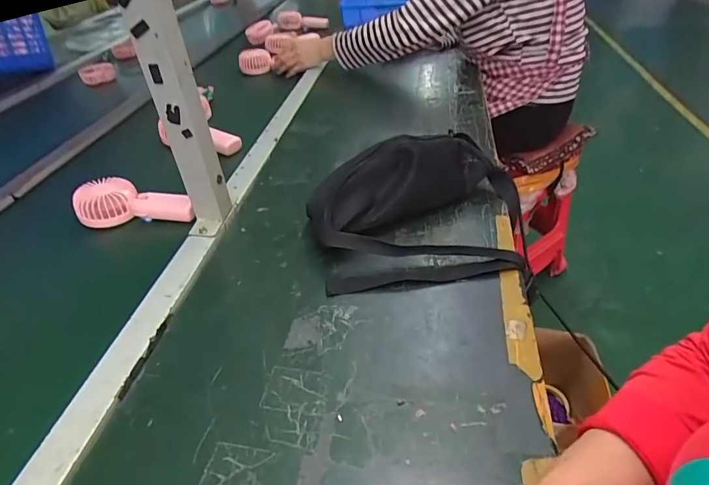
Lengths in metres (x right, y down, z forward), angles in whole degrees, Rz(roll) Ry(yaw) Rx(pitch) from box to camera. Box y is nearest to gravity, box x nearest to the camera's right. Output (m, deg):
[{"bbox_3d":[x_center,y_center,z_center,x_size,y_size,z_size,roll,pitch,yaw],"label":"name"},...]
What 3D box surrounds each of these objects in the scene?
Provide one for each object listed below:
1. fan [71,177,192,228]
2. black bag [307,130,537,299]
[{"bbox_3d":[-0.325,-0.058,0.634,0.163,0.044,0.071,6,40,13],"label":"fan"},{"bbox_3d":[0.092,-0.053,0.559,0.300,0.097,0.223,-12,40,-8],"label":"black bag"}]

